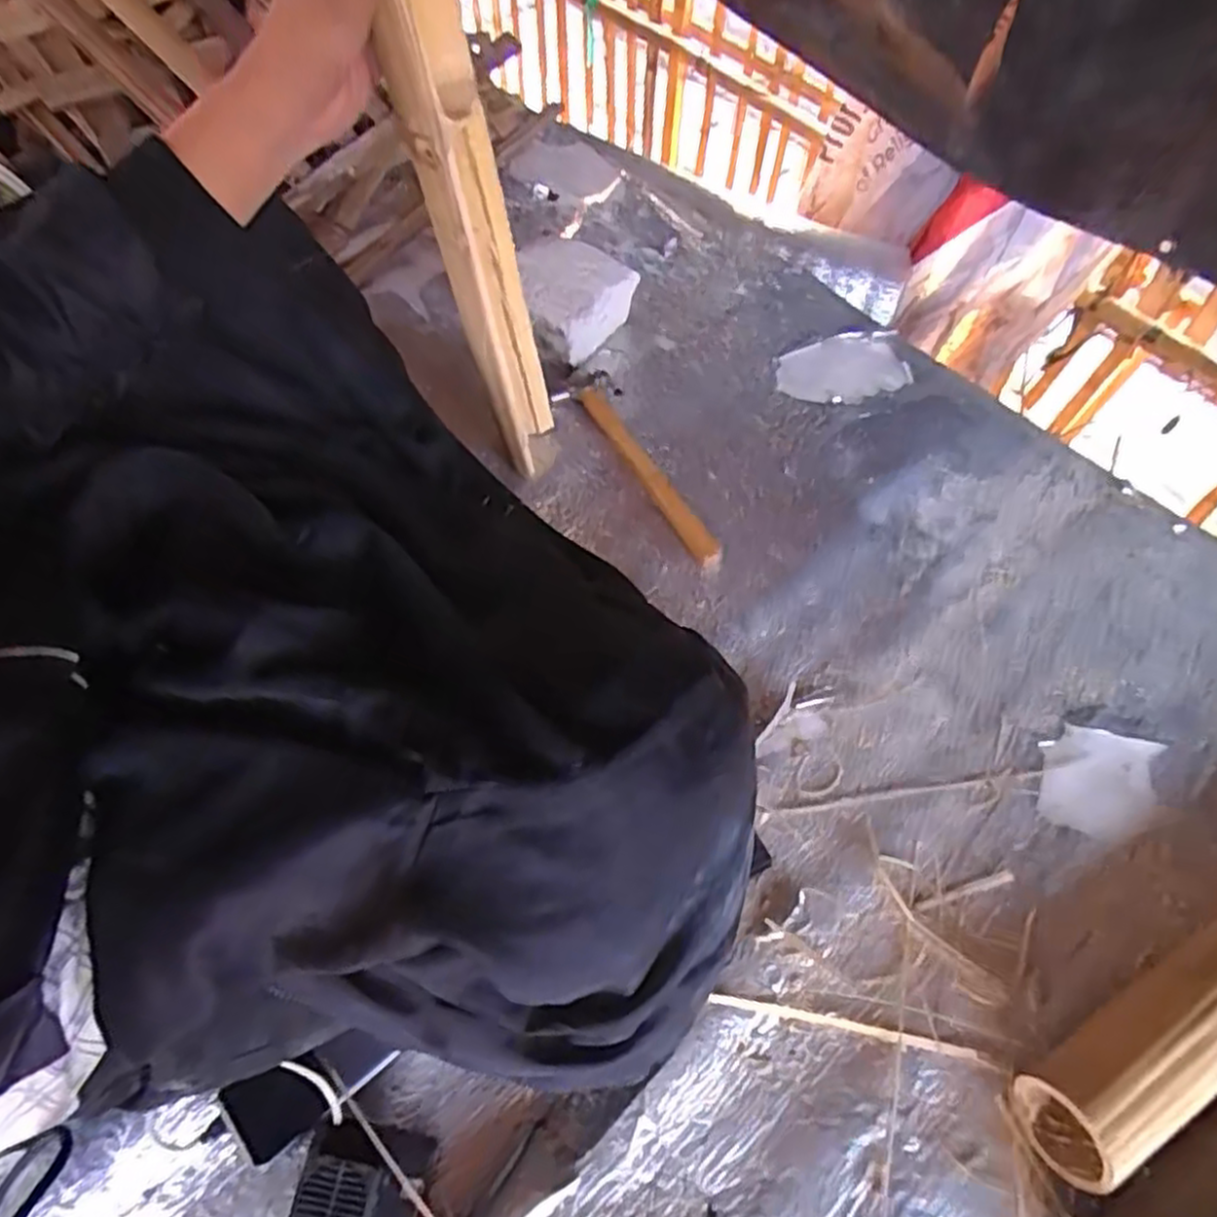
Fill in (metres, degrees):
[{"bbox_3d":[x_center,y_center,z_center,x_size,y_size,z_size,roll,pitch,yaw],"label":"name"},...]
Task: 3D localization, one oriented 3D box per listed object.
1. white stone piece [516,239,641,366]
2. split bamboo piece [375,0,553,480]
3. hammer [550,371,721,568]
[{"bbox_3d":[-0.037,-0.335,0.812,0.085,0.108,0.114,36,65,16],"label":"white stone piece"},{"bbox_3d":[-0.100,-0.283,0.533,0.032,0.507,0.082,7,64,9],"label":"split bamboo piece"},{"bbox_3d":[0.041,-0.152,0.764,0.083,0.029,0.259,-27,64,-20],"label":"hammer"}]

